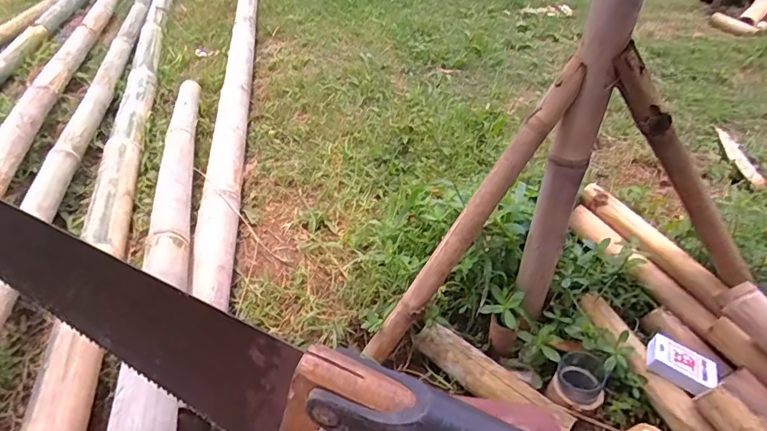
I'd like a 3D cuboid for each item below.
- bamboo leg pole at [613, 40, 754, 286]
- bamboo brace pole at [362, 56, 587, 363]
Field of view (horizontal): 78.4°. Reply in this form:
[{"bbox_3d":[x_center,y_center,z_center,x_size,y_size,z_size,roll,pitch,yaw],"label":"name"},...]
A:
[{"bbox_3d":[0.458,-0.043,0.701,0.043,0.518,0.047,-35,34,22],"label":"bamboo leg pole"},{"bbox_3d":[0.120,0.018,0.699,0.046,0.533,0.032,12,28,-40],"label":"bamboo brace pole"}]

